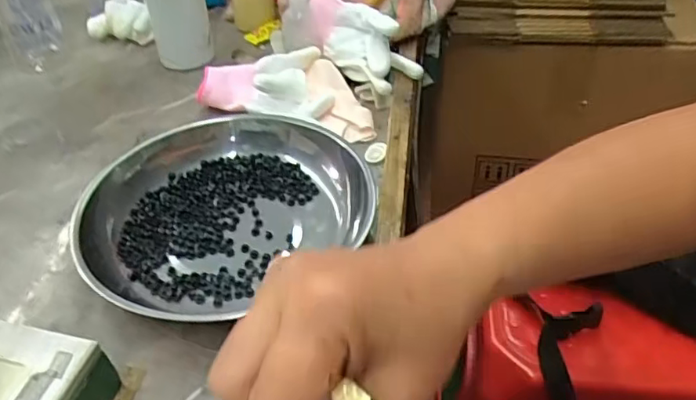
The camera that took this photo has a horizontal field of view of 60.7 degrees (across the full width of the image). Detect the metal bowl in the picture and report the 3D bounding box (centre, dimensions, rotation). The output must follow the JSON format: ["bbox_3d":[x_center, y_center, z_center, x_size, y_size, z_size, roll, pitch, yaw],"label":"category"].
[{"bbox_3d":[-0.101,0.004,0.481,0.218,0.061,0.218,-1,41,1],"label":"metal bowl"}]

